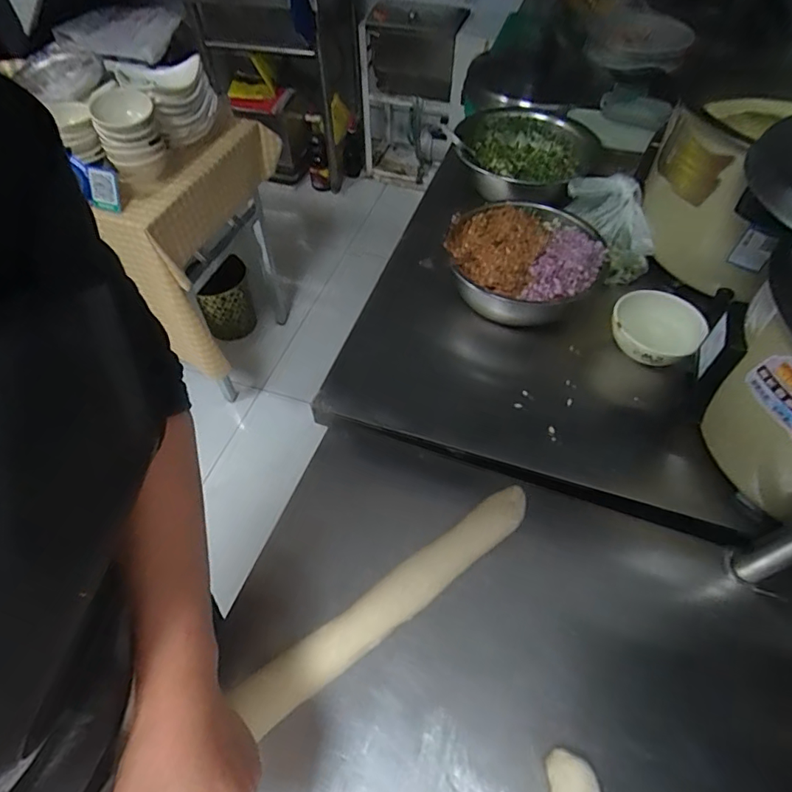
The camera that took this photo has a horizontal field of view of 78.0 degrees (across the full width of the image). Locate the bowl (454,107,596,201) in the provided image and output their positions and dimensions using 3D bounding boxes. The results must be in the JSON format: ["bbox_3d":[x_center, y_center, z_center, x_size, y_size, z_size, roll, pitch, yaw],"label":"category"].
[{"bbox_3d":[0.228,-0.471,0.949,0.273,0.081,0.328,19,57,13],"label":"bowl"}]

